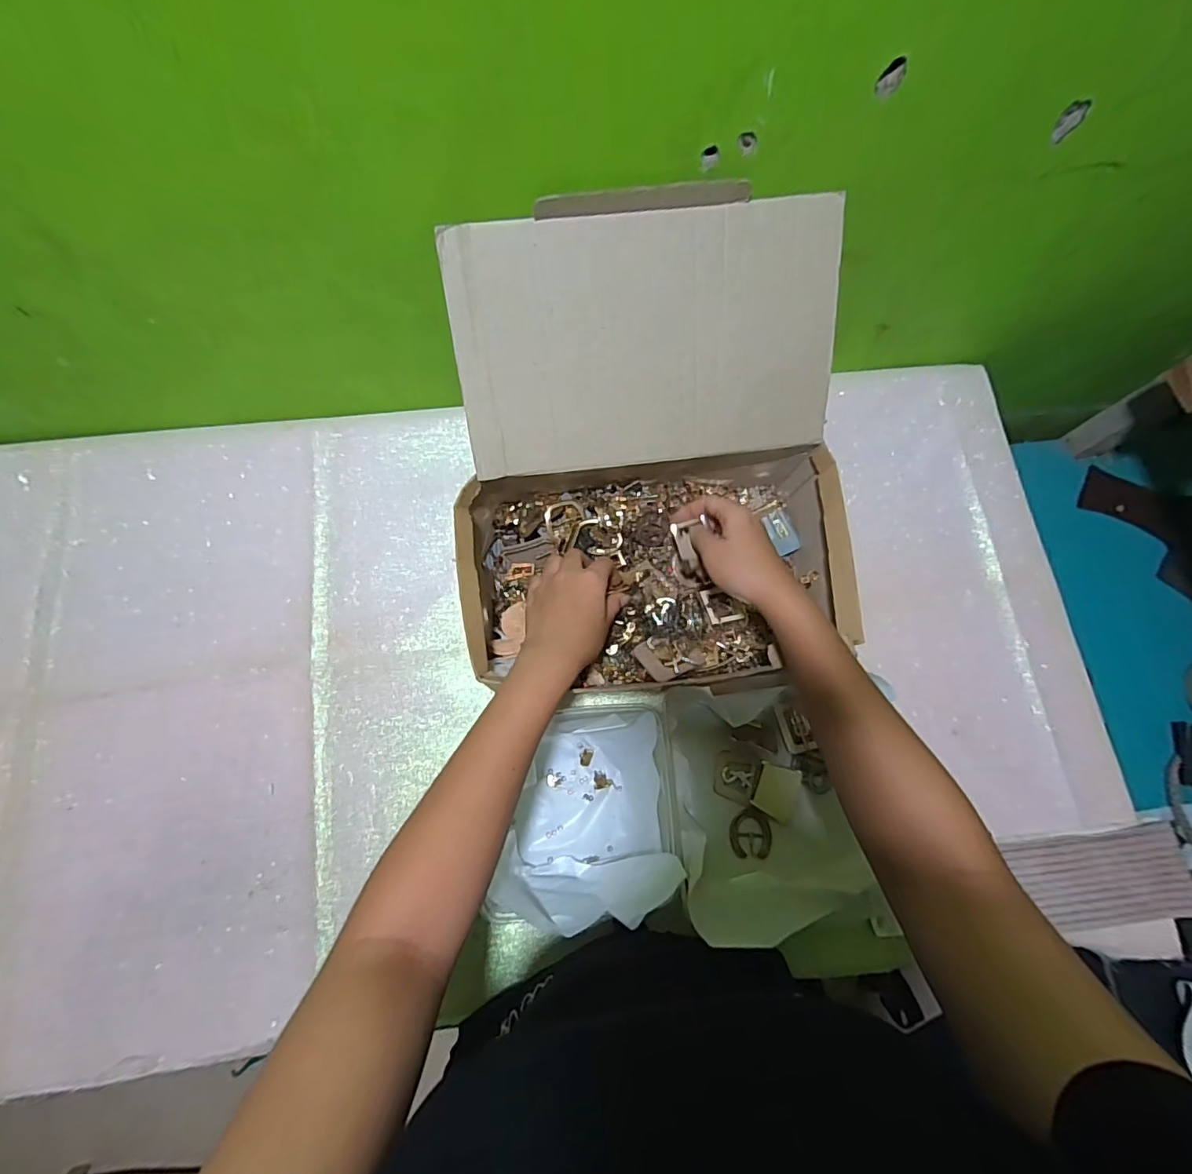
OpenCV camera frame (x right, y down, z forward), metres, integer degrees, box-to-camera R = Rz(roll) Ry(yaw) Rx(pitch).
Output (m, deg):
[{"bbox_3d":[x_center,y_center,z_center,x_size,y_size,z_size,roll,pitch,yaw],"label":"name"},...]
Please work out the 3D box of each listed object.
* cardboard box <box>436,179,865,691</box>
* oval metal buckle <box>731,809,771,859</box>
[{"bbox_3d":[0.049,-0.100,0.466,0.331,0.220,0.329,-6,75,-3],"label":"cardboard box"},{"bbox_3d":[0.145,0.232,0.510,0.037,0.005,0.041,-6,59,14],"label":"oval metal buckle"}]

